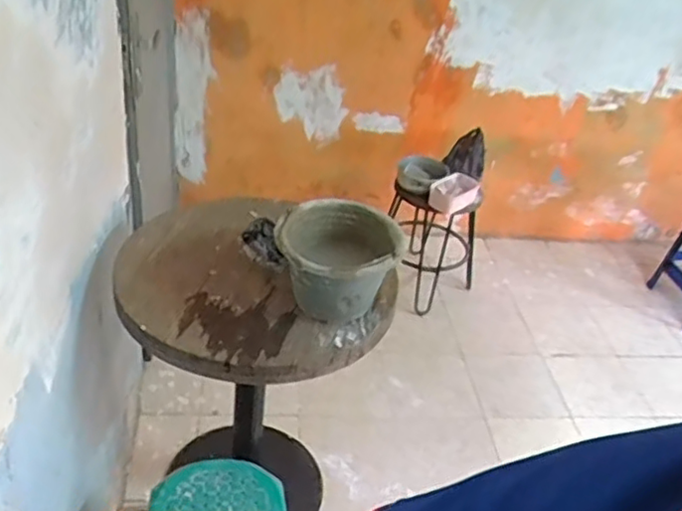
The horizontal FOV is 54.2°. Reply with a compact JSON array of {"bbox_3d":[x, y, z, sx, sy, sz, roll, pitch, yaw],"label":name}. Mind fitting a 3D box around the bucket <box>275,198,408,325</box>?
[{"bbox_3d":[-0.013,0.029,1.280,0.232,0.172,0.212,18,36,14],"label":"bucket"}]

